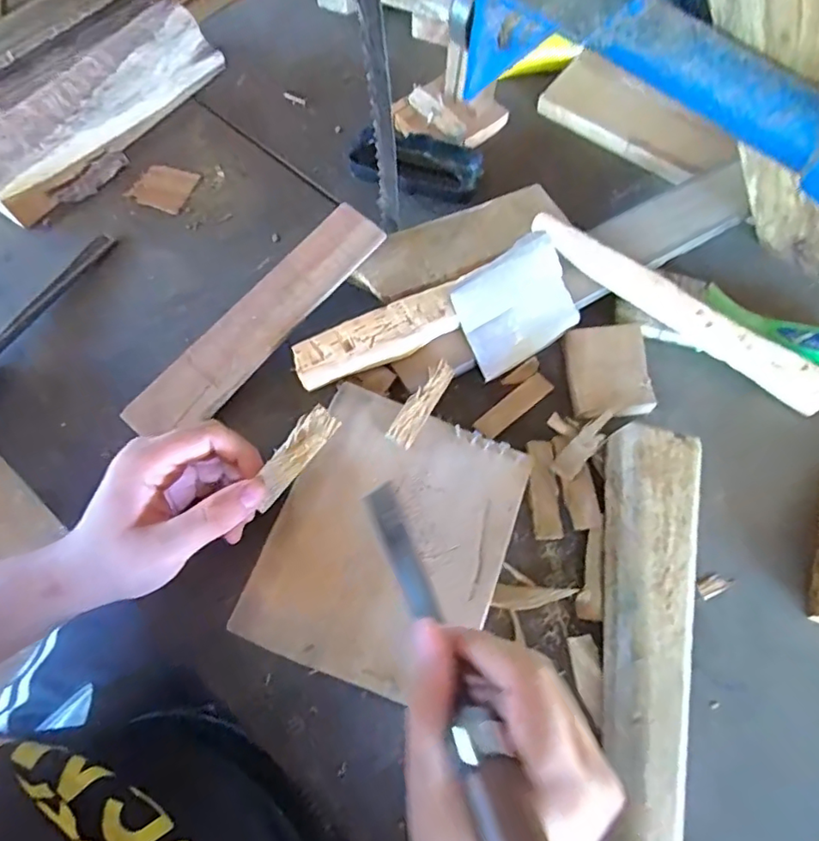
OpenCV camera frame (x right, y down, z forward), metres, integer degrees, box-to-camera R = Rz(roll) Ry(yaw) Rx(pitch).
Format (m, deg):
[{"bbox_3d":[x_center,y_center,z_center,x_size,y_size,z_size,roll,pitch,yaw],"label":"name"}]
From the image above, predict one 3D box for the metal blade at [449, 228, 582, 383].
[{"bbox_3d":[0.079,-0.085,0.421,0.091,0.008,0.076,-31,100,-8],"label":"metal blade"}]

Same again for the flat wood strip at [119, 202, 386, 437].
[{"bbox_3d":[-0.112,-0.073,0.421,0.049,0.007,0.226,41,81,10],"label":"flat wood strip"}]

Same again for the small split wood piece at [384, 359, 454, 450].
[{"bbox_3d":[0.008,-0.012,0.391,0.019,0.009,0.067,30,70,10],"label":"small split wood piece"}]

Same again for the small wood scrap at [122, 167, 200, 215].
[{"bbox_3d":[-0.217,-0.206,0.498,0.048,0.004,0.046,25,75,-1],"label":"small wood scrap"}]

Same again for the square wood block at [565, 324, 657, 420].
[{"bbox_3d":[0.148,-0.037,0.421,0.056,0.014,0.069,-4,68,-4],"label":"square wood block"}]

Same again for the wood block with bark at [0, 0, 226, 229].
[{"bbox_3d":[-0.278,-0.278,0.501,0.082,0.042,0.250,32,70,10],"label":"wood block with bark"}]

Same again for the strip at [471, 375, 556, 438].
[{"bbox_3d":[0.077,-0.011,0.416,0.066,0.004,0.019,-38,74,-16],"label":"strip"}]

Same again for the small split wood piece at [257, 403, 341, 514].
[{"bbox_3d":[-0.068,0.021,0.328,0.020,0.004,0.064,42,85,-16],"label":"small split wood piece"}]

